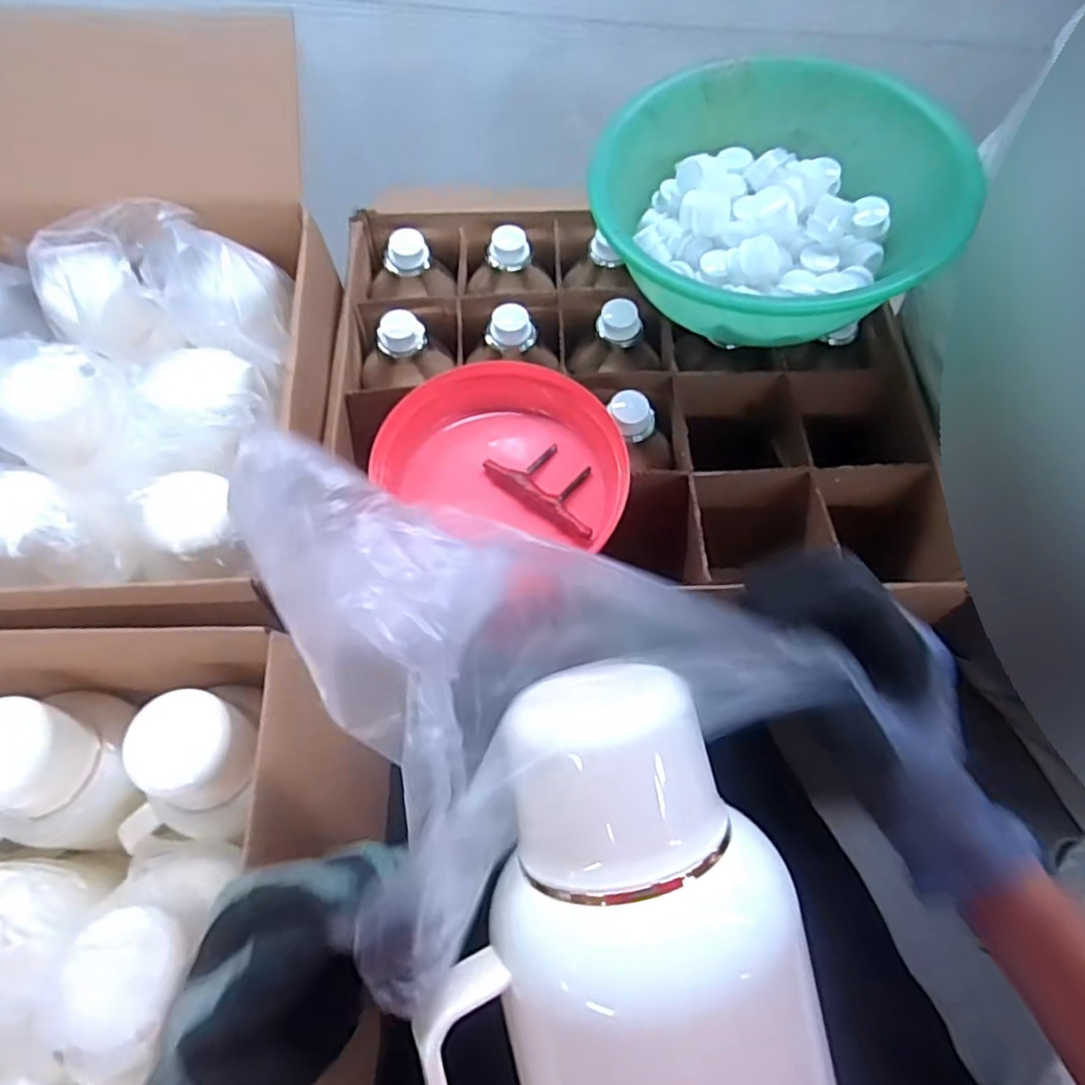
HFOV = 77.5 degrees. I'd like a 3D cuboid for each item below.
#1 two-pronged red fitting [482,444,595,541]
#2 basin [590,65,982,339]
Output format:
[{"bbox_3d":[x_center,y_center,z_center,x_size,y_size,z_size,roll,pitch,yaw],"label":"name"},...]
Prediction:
[{"bbox_3d":[0.010,-0.057,0.639,0.119,0.015,0.064,36,70,14],"label":"two-pronged red fitting"},{"bbox_3d":[0.241,-0.353,0.680,0.326,0.109,0.350,0,65,-1],"label":"basin"}]

